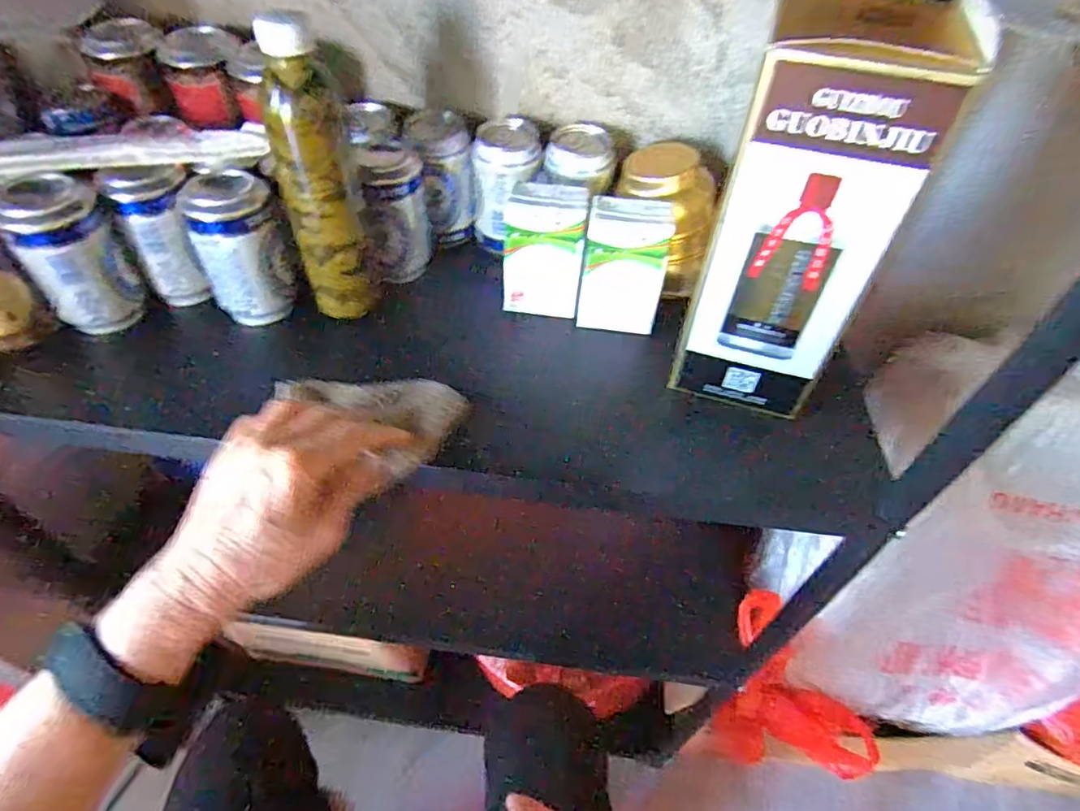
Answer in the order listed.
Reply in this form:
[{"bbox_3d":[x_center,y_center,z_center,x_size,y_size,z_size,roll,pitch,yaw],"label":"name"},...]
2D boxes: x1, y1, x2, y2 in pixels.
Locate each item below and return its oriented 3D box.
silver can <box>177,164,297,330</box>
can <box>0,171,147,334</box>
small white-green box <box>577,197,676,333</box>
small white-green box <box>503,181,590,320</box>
[{"bbox_3d":[-0.243,-0.127,0.468,0.062,0.110,0.056,-23,54,-22],"label":"silver can"},{"bbox_3d":[-0.361,-0.112,0.446,0.062,0.118,0.053,-32,58,-28],"label":"can"},{"bbox_3d":[0.072,-0.120,0.490,0.067,0.110,0.042,8,49,3],"label":"small white-green box"},{"bbox_3d":[0.004,-0.136,0.504,0.069,0.107,0.040,8,49,3],"label":"small white-green box"}]

